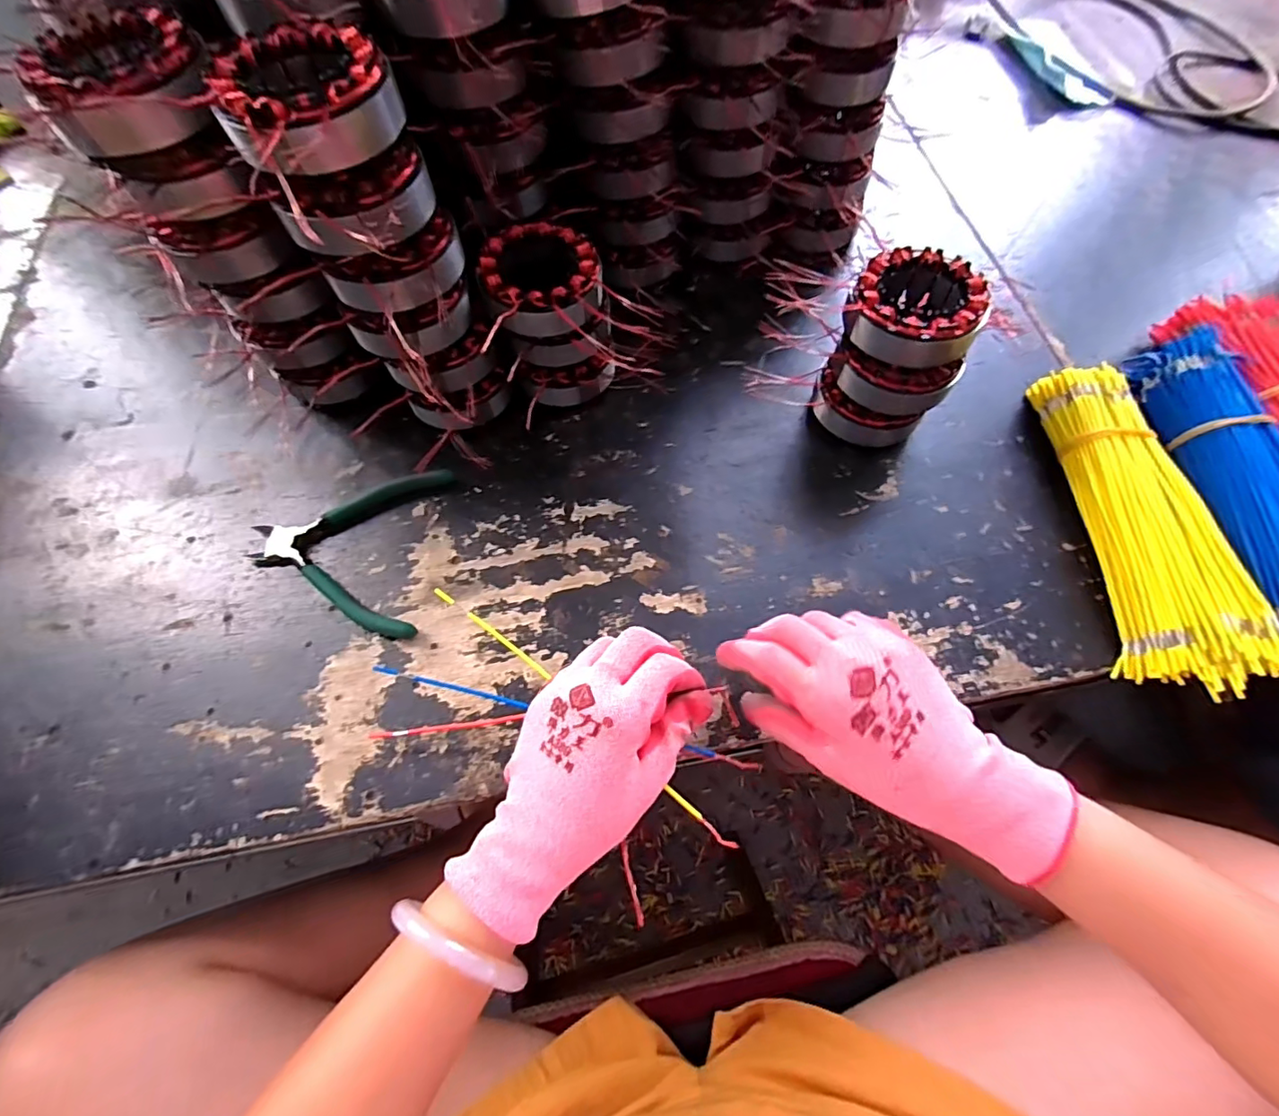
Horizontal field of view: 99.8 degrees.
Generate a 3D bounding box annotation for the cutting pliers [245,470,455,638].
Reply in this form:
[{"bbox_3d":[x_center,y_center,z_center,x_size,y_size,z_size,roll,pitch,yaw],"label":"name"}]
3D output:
[{"bbox_3d":[-0.211,-0.020,0.395,0.135,0.011,0.142,8,66,3],"label":"cutting pliers"}]

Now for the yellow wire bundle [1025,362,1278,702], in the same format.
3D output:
[{"bbox_3d":[0.365,-0.027,0.391,0.089,0.045,0.249,-1,66,-1],"label":"yellow wire bundle"}]

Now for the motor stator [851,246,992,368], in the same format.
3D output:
[{"bbox_3d":[0.191,-0.174,0.372,0.082,0.034,0.082,0,66,0],"label":"motor stator"}]

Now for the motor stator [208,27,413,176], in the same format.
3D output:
[{"bbox_3d":[-0.173,-0.237,0.279,0.083,0.032,0.083,0,66,0],"label":"motor stator"}]

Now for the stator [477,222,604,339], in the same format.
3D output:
[{"bbox_3d":[-0.070,-0.202,0.394,0.083,0.033,0.086,0,66,0],"label":"stator"}]

